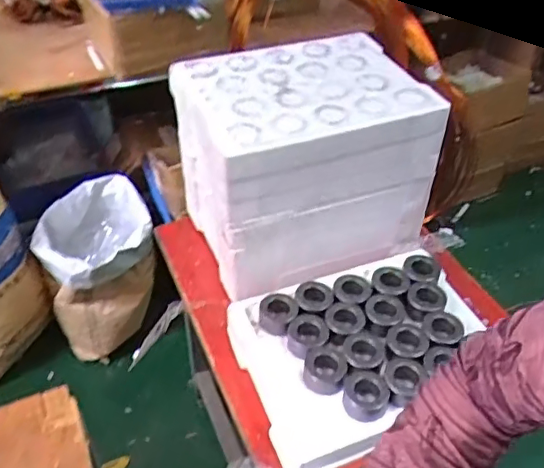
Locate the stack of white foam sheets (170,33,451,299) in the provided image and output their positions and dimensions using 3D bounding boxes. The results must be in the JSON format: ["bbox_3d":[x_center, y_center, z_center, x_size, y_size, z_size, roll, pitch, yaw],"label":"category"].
[{"bbox_3d":[0.052,-0.137,1.019,0.381,0.324,0.291,-16,45,-18],"label":"stack of white foam sheets"}]

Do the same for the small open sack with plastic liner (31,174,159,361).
[{"bbox_3d":[-0.521,0.106,1.729,0.316,0.416,0.359,-16,45,-18],"label":"small open sack with plastic liner"}]

